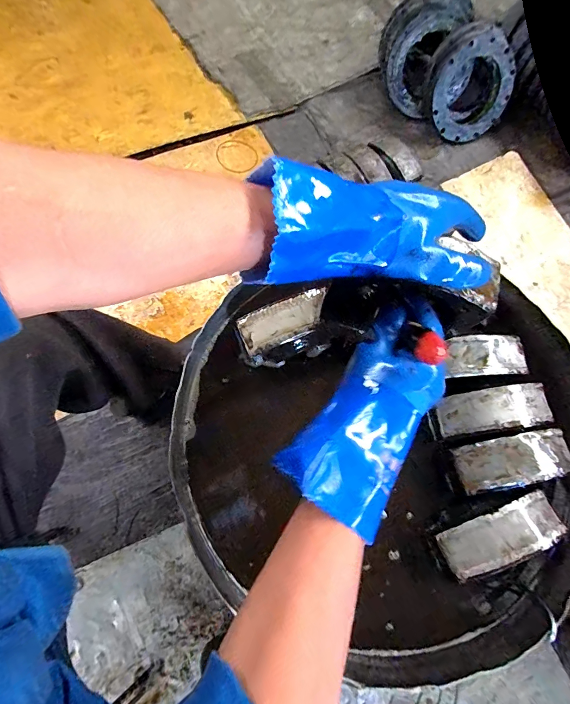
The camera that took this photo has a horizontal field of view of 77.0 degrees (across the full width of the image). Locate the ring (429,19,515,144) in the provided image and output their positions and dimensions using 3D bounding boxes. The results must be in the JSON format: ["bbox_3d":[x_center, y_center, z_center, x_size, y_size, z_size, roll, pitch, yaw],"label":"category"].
[{"bbox_3d":[0.565,-0.798,1.086,0.249,0.275,0.074,9,37,-10],"label":"ring"}]

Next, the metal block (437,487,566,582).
[{"bbox_3d":[0.276,0.231,0.451,0.152,0.027,0.057,-21,75,-8],"label":"metal block"}]

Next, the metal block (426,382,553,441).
[{"bbox_3d":[0.296,0.084,0.513,0.163,0.040,0.059,-7,74,-4],"label":"metal block"}]

